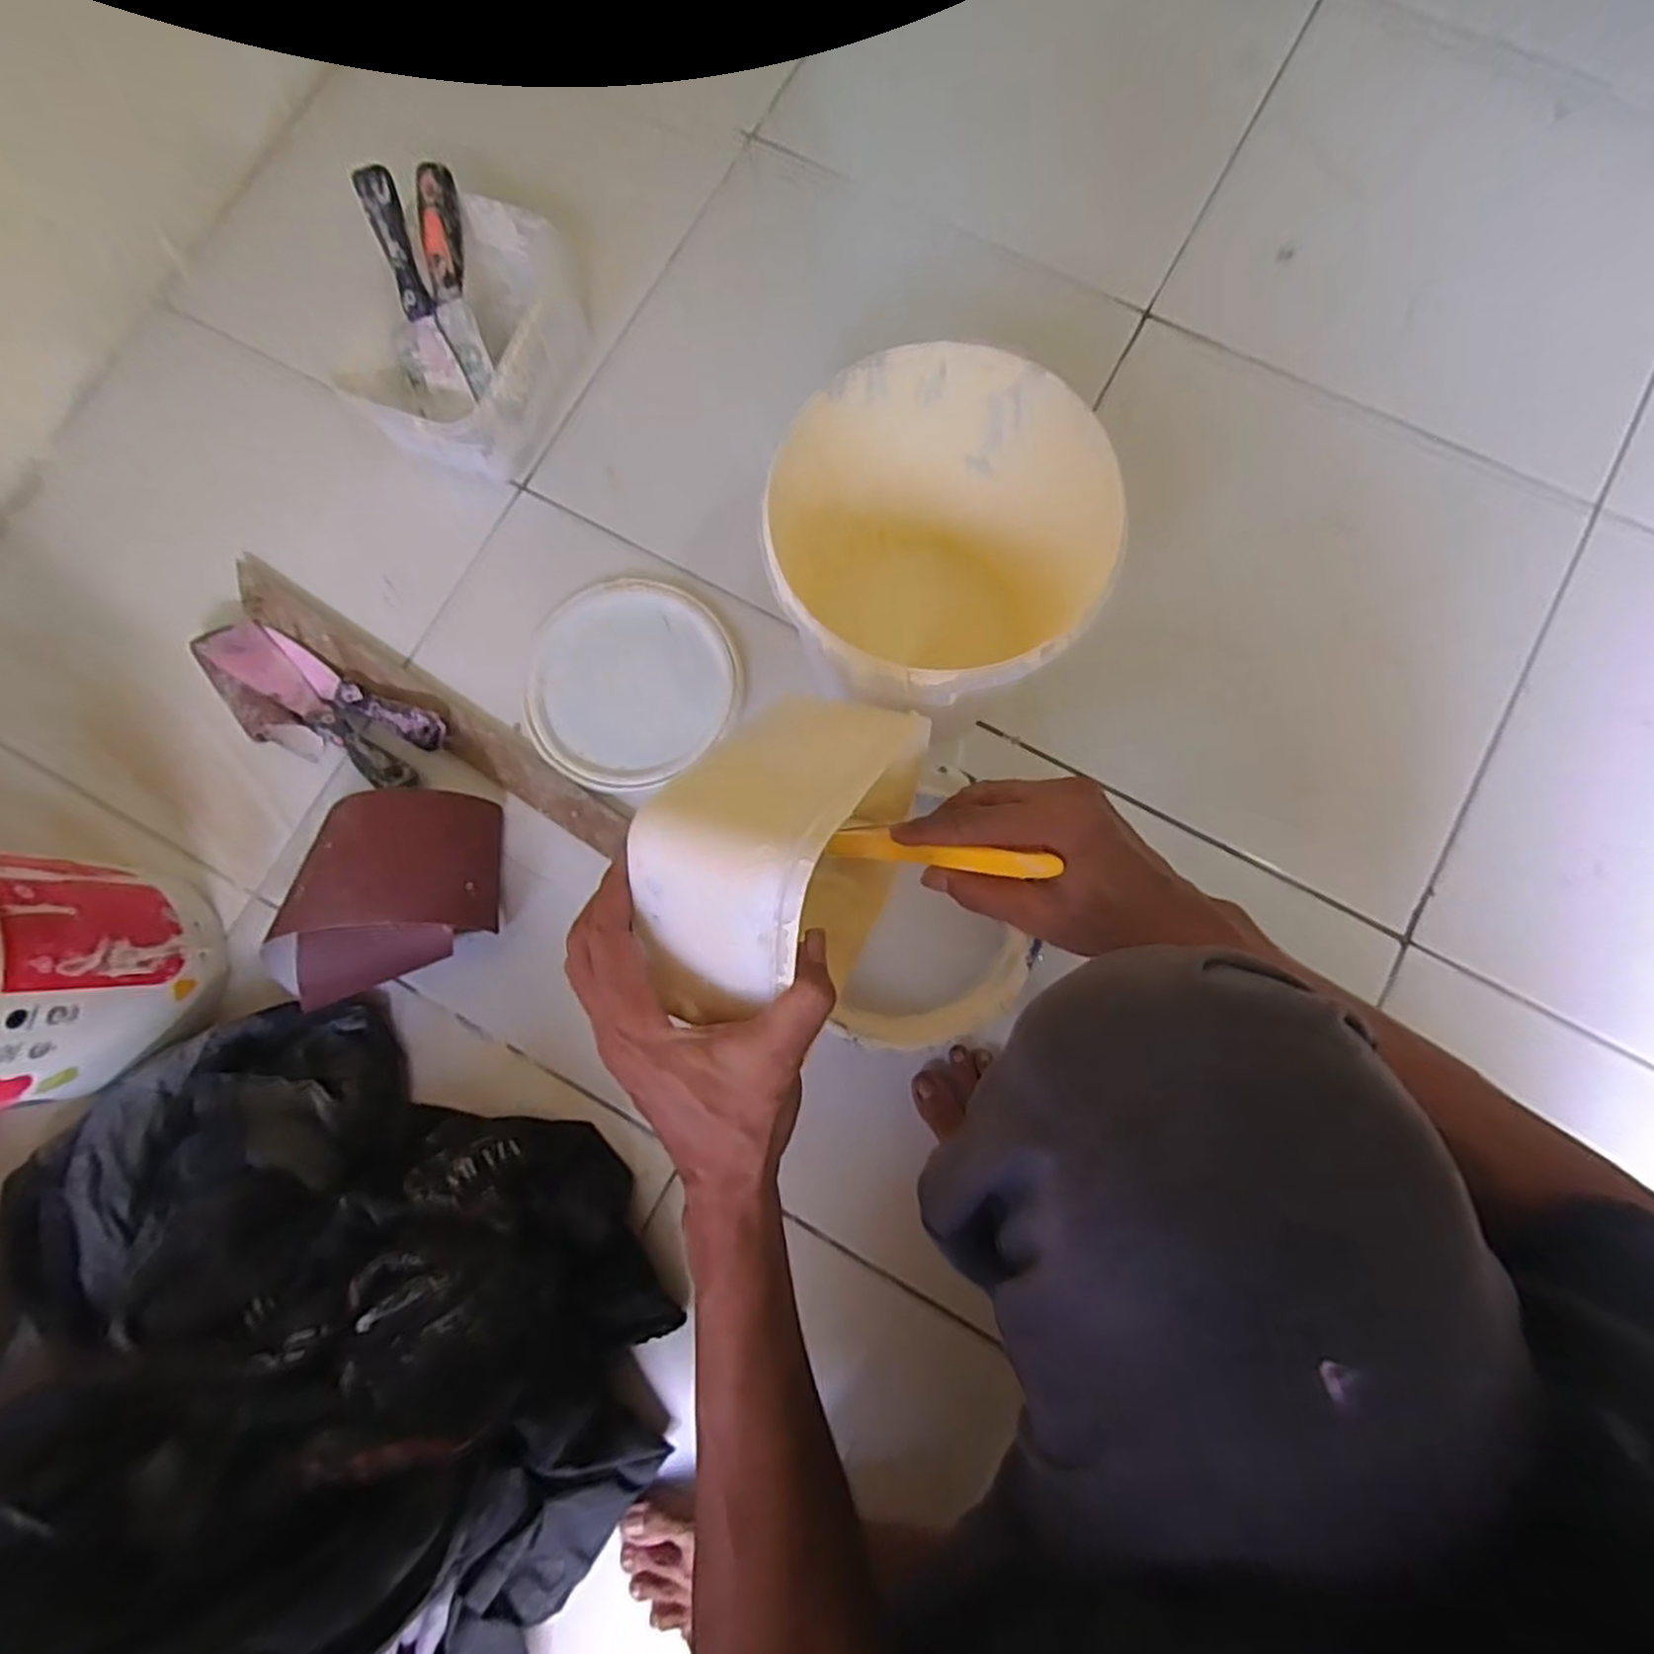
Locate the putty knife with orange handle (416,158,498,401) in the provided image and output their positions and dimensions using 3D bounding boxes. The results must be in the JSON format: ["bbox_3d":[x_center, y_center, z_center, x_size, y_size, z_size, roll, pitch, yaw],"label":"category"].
[{"bbox_3d":[-0.303,-0.440,0.621,0.032,0.025,0.161,-7,105,1],"label":"putty knife with orange handle"}]

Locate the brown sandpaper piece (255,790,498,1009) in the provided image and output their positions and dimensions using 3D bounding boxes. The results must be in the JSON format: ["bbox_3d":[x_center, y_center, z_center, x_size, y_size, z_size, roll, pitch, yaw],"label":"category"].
[{"bbox_3d":[-0.336,0.052,0.570,0.156,0.086,0.154,-4,81,2],"label":"brown sandpaper piece"}]

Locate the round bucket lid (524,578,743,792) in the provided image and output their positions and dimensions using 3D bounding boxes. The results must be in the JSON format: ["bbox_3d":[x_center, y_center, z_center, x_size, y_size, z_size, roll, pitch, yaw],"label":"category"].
[{"bbox_3d":[-0.165,-0.123,0.631,0.170,0.014,0.175,0,81,2],"label":"round bucket lid"}]

